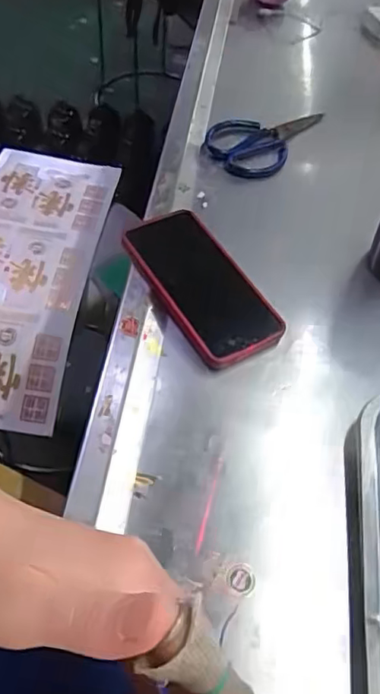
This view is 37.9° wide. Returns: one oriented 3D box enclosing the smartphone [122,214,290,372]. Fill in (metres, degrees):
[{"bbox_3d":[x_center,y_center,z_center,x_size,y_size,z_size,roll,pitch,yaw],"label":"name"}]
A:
[{"bbox_3d":[0.008,-0.058,0.496,0.079,0.013,0.165,-28,66,-21],"label":"smartphone"}]

